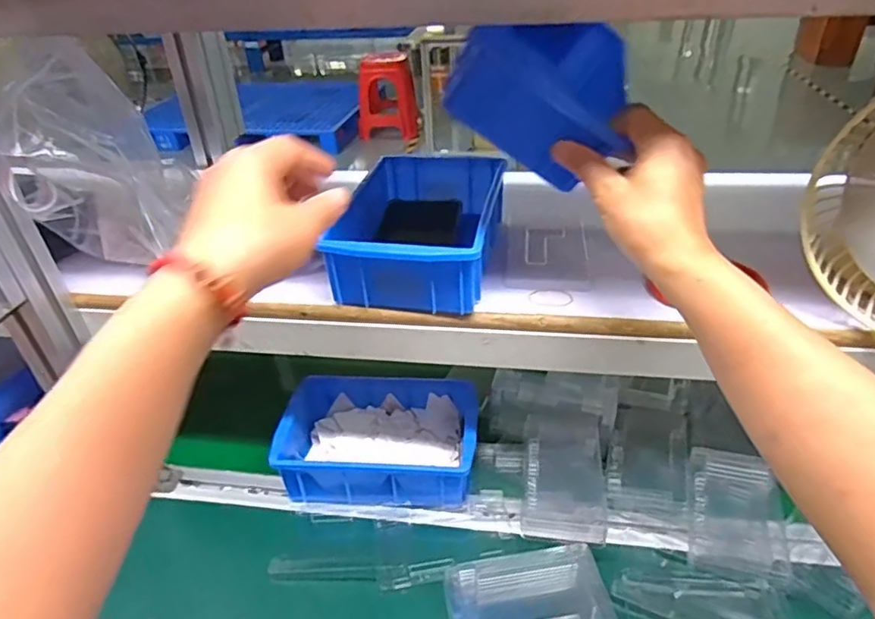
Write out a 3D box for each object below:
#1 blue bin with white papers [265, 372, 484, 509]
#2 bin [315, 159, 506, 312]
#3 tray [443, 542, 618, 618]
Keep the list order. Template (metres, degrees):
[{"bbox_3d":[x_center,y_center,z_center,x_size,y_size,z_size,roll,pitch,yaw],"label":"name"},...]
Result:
[{"bbox_3d":[-0.060,0.135,0.629,0.205,0.050,0.137,1,34,6],"label":"blue bin with white papers"},{"bbox_3d":[-0.020,-0.075,0.543,0.144,0.066,0.199,4,35,11],"label":"bin"},{"bbox_3d":[0.075,0.247,0.489,0.130,0.026,0.082,-6,34,-4],"label":"tray"}]

